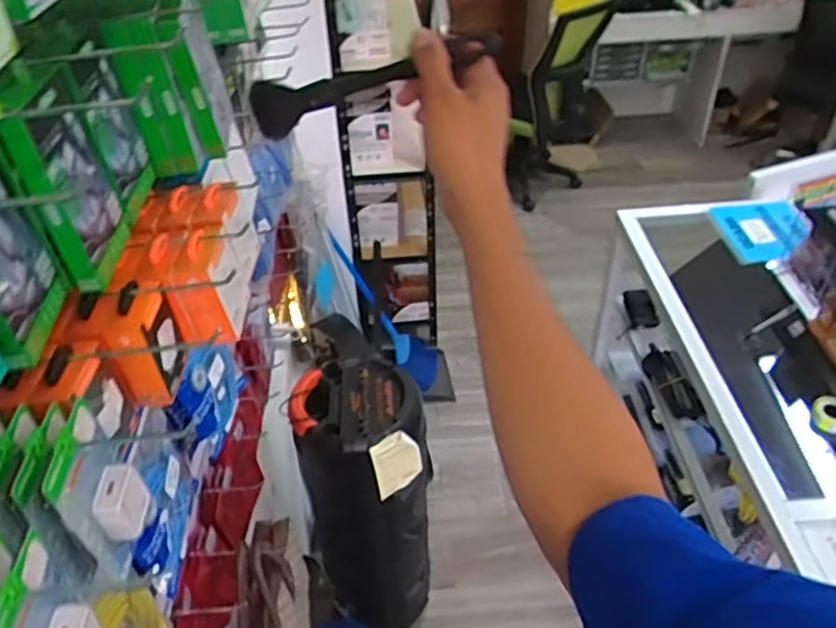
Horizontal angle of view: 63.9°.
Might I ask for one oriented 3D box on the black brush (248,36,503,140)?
[{"bbox_3d":[-0.045,-0.183,0.533,0.218,0.036,0.040,-8,37,24],"label":"black brush"}]

